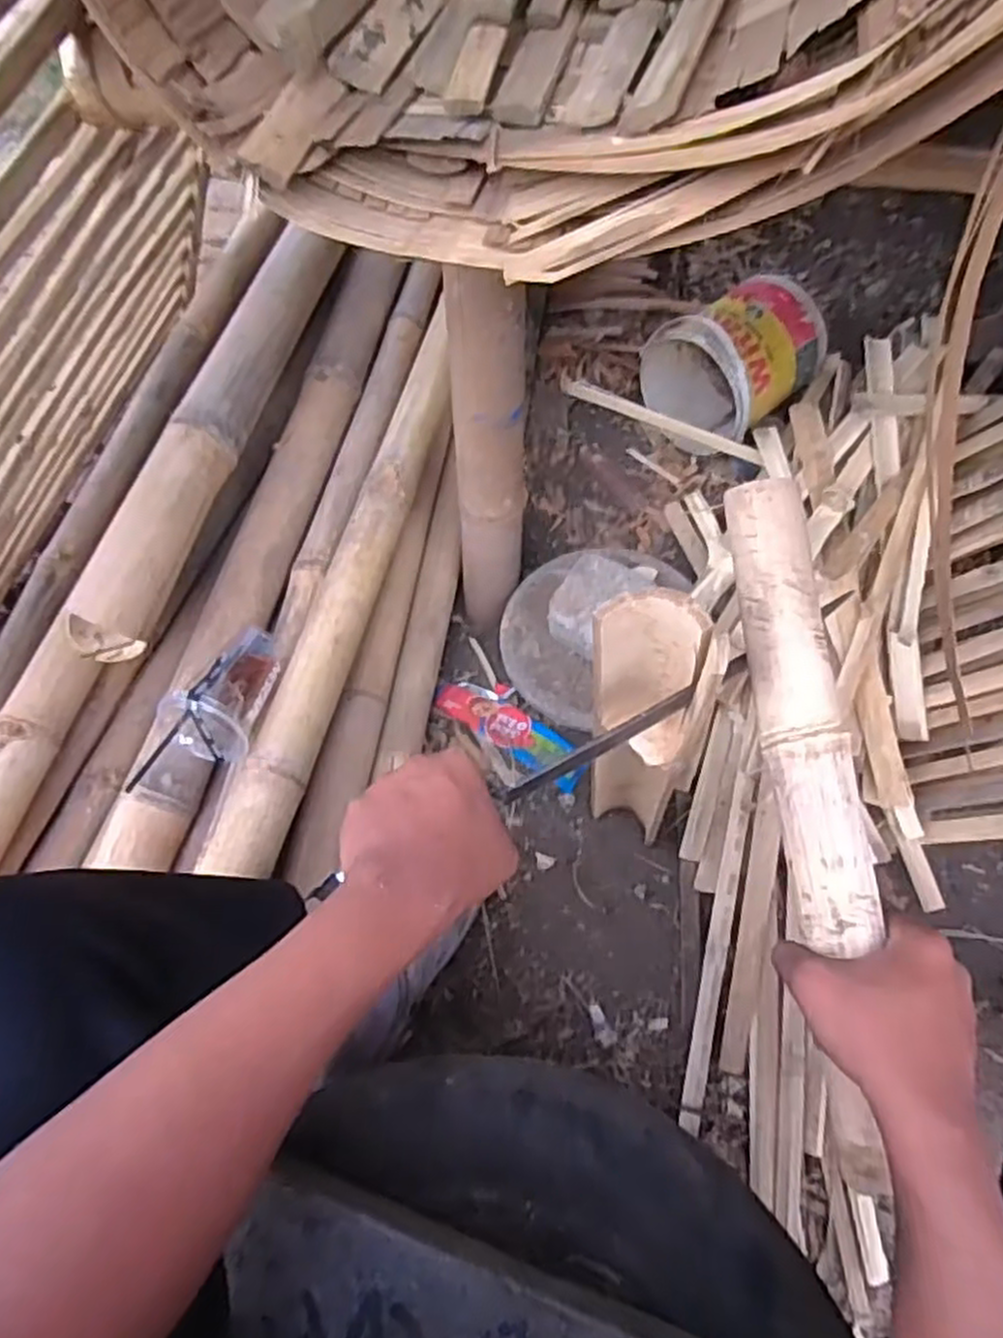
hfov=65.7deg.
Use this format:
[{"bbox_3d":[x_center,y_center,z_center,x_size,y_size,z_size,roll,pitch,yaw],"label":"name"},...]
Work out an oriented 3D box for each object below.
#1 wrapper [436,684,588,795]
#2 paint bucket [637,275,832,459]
[{"bbox_3d":[0.016,0.070,0.951,0.206,0.016,0.069,31,64,18],"label":"wrapper"},{"bbox_3d":[0.323,-0.428,1.096,0.197,0.178,0.181,-37,28,-21],"label":"paint bucket"}]

